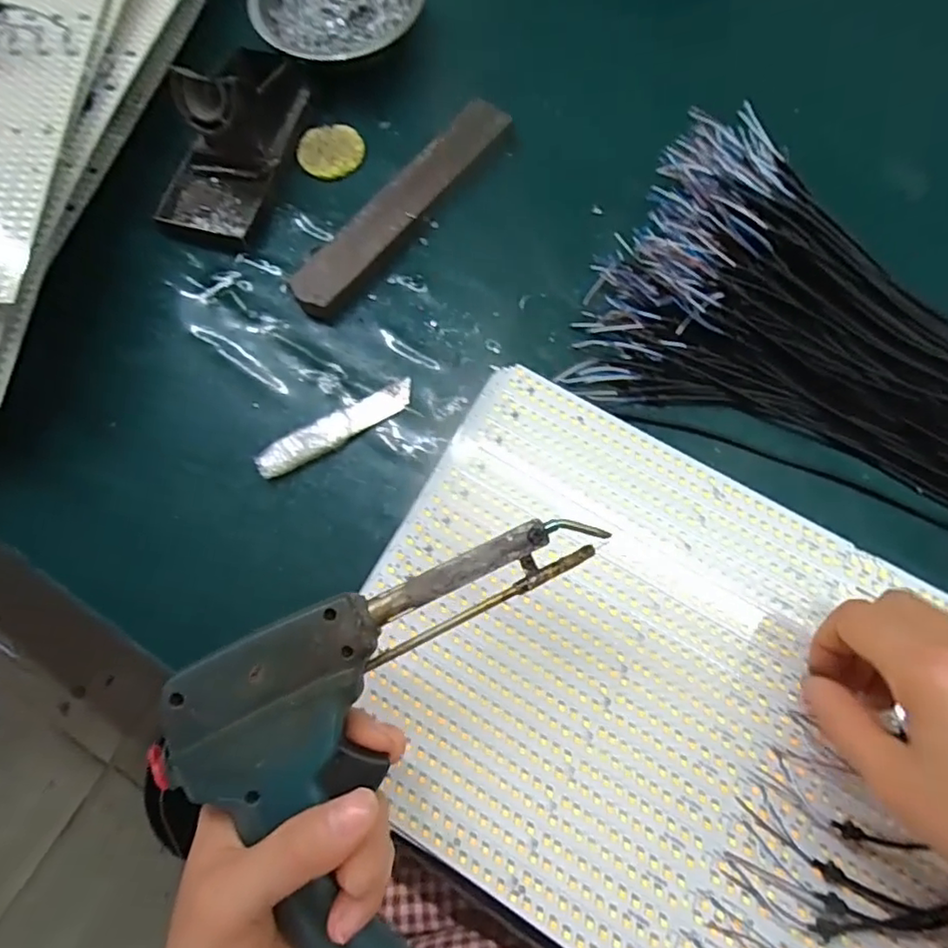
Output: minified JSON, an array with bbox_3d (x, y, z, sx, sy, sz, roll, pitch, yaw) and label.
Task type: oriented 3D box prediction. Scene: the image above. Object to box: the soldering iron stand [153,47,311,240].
[{"bbox_3d":[-0.171,-0.235,0.413,0.074,0.067,0.138,12,74,5],"label":"soldering iron stand"}]

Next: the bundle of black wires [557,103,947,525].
[{"bbox_3d":[0.300,-0.048,0.331,0.467,0.072,0.178,26,75,10],"label":"bundle of black wires"}]

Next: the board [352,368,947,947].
[{"bbox_3d":[0.140,0.131,0.285,0.415,0.033,0.237,29,70,13],"label":"board"}]

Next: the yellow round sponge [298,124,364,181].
[{"bbox_3d":[-0.105,-0.236,0.440,0.046,0.010,0.045,-1,73,2],"label":"yellow round sponge"}]

